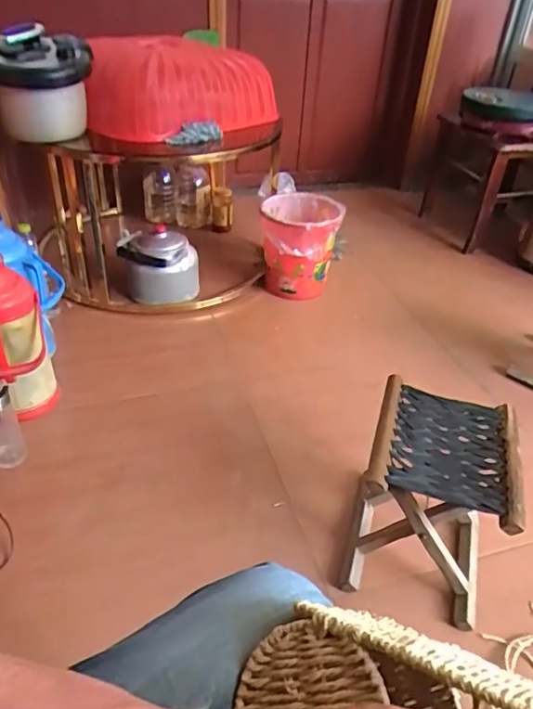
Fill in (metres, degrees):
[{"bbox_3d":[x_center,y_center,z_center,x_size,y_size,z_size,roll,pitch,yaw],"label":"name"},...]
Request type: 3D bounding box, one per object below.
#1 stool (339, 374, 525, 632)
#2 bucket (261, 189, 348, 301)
[{"bbox_3d":[0.280,0.234,0.939,0.222,0.254,0.250,12,38,11],"label":"stool"},{"bbox_3d":[0.100,-0.321,1.698,0.238,0.279,0.232,0,37,-5],"label":"bucket"}]

